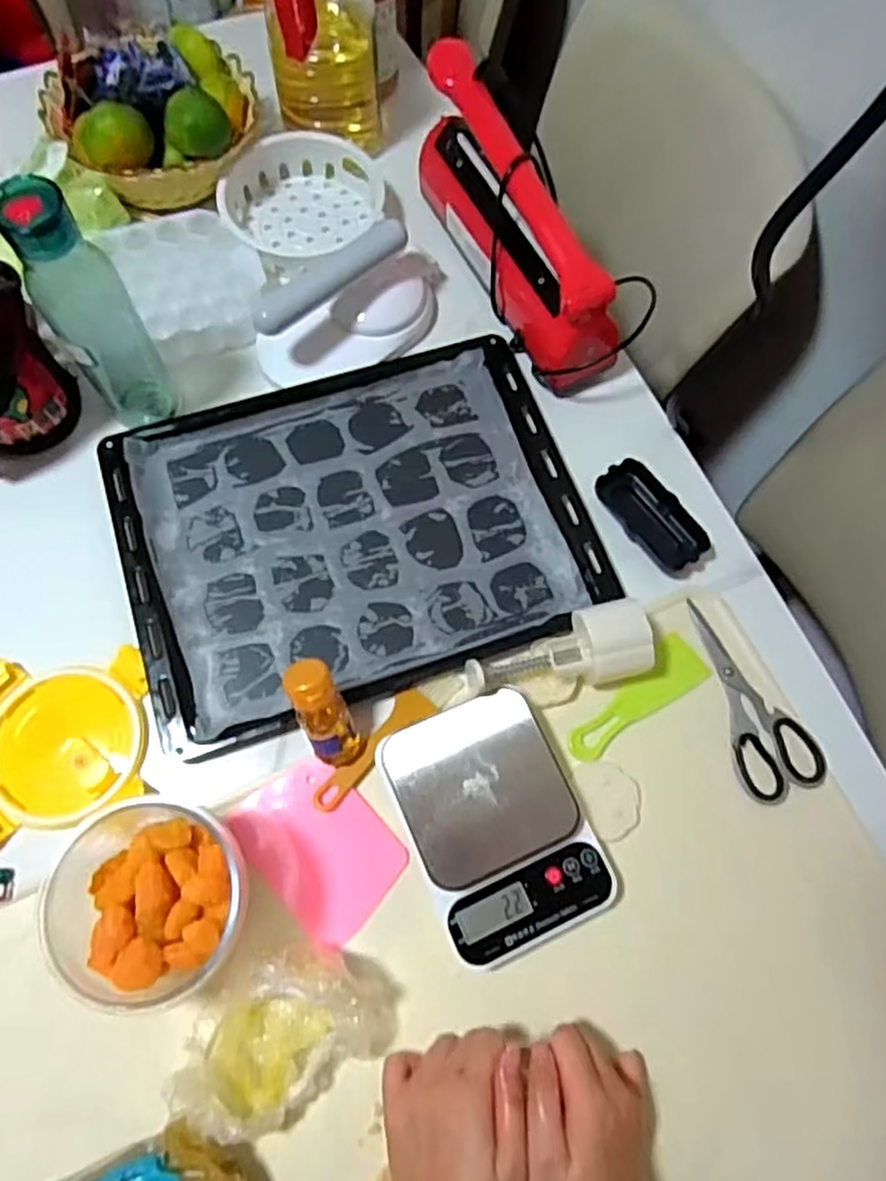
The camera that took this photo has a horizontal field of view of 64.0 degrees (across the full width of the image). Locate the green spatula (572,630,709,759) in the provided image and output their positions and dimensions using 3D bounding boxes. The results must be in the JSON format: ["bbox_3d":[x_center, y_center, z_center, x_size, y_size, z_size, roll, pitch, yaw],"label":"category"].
[{"bbox_3d":[0.161,0.090,0.591,0.137,0.008,0.043,-35,75,-14],"label":"green spatula"}]

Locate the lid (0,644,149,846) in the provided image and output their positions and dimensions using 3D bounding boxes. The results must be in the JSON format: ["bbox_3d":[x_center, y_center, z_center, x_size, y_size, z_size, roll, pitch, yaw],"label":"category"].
[{"bbox_3d":[-0.303,0.119,0.557,0.131,0.014,0.134,-6,70,-5],"label":"lid"}]

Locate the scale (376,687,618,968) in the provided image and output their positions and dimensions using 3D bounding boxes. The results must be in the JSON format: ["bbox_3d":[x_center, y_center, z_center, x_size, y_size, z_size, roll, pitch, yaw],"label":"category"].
[{"bbox_3d":[0.040,0.176,0.540,0.128,0.044,0.176,-23,72,-11],"label":"scale"}]

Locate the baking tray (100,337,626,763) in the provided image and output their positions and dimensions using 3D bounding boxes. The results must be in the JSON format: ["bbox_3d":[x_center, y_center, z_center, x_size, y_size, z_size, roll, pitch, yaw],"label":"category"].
[{"bbox_3d":[-0.078,-0.060,0.633,0.395,0.027,0.313,-19,71,-9],"label":"baking tray"}]

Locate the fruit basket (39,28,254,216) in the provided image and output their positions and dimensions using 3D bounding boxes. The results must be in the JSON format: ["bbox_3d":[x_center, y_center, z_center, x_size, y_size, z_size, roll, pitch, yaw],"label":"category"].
[{"bbox_3d":[-0.294,-0.474,0.724,0.202,0.109,0.144,-10,70,-6],"label":"fruit basket"}]

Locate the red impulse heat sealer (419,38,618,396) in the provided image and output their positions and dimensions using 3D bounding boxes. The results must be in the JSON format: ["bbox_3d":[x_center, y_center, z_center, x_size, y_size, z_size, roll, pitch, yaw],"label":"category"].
[{"bbox_3d":[0.067,-0.344,0.666,0.065,0.156,0.289,-27,73,-12],"label":"red impulse heat sealer"}]

